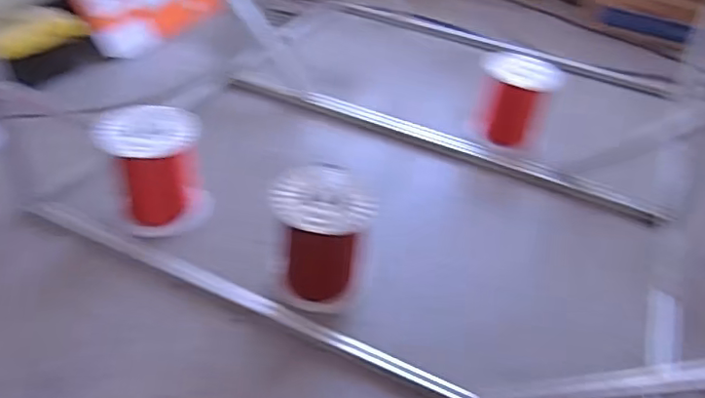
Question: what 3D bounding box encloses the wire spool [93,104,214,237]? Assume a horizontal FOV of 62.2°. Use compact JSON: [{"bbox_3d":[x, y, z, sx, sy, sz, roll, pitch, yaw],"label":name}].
[{"bbox_3d":[-0.476,-0.077,1.394,0.210,0.233,0.227,-12,43,-23],"label":"wire spool"}]

